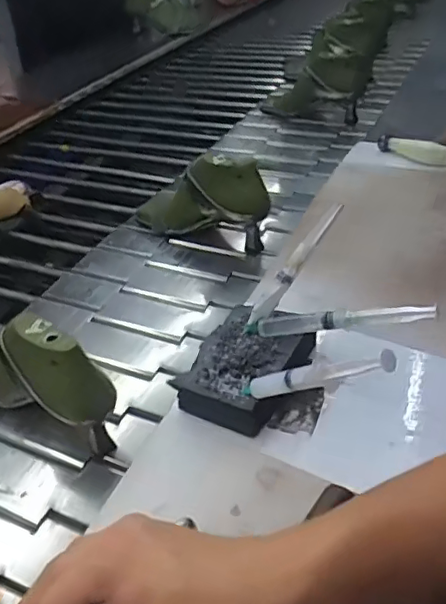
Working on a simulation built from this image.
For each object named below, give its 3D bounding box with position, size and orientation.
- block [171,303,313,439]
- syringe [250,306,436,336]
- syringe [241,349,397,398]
[{"bbox_3d":[0.028,0.058,0.526,0.096,0.039,0.129,17,42,26],"label":"block"},{"bbox_3d":[0.097,0.015,0.507,0.166,0.020,0.016,-7,32,30],"label":"syringe"},{"bbox_3d":[0.060,0.055,0.427,0.152,0.025,0.012,-23,15,49],"label":"syringe"}]

